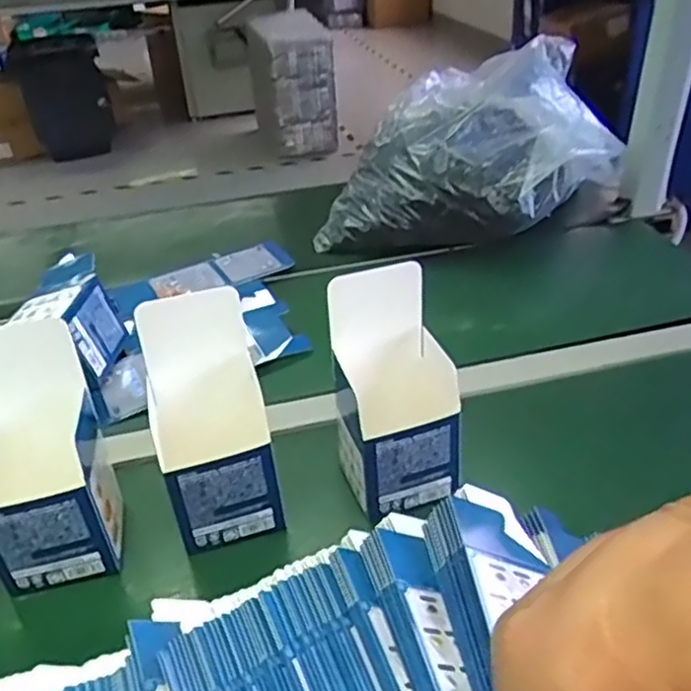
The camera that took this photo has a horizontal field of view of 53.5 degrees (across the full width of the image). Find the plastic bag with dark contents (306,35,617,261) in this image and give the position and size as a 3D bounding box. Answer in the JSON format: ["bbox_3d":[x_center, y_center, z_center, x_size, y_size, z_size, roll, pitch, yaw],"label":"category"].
[{"bbox_3d":[0.192,-0.263,0.945,0.264,0.180,0.415,26,44,35],"label":"plastic bag with dark contents"}]

